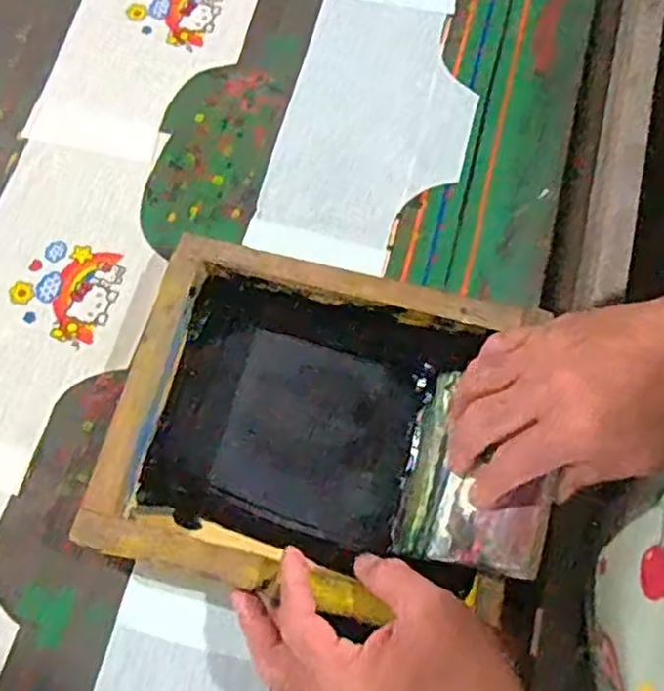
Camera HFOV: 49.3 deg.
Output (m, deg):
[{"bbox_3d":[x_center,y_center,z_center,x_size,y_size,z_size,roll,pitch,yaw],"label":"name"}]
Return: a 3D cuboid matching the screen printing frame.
[{"bbox_3d":[-0.017,0.056,0.501,0.244,0.052,0.224,15,72,5],"label":"screen printing frame"}]

